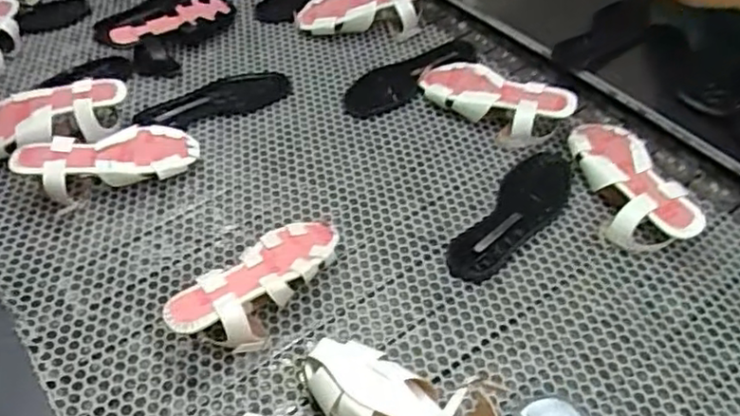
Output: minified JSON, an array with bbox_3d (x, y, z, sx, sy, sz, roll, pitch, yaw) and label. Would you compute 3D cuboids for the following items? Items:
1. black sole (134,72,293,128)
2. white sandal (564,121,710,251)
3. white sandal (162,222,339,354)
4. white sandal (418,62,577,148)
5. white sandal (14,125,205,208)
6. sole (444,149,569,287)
[{"bbox_3d":[-0.245,-0.173,1.044,0.245,0.018,0.089,-21,50,-18],"label":"black sole"},{"bbox_3d":[0.340,-0.034,0.876,0.101,0.064,0.231,-6,47,-5],"label":"white sandal"},{"bbox_3d":[-0.126,0.084,0.769,0.094,0.072,0.226,31,56,22],"label":"white sandal"},{"bbox_3d":[0.180,-0.163,0.994,0.241,0.069,0.092,28,53,24],"label":"white sandal"},{"bbox_3d":[-0.364,-0.065,0.918,0.235,0.061,0.082,-13,48,-11],"label":"white sandal"},{"bbox_3d":[0.200,0.007,0.893,0.085,0.012,0.276,28,53,24],"label":"sole"}]

